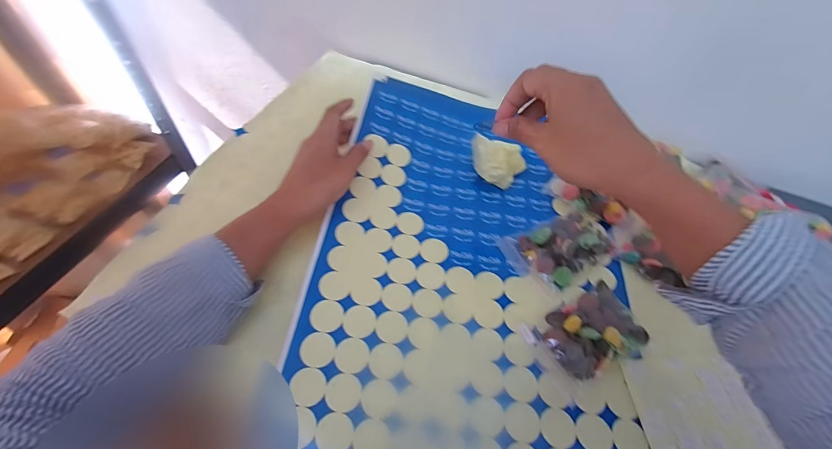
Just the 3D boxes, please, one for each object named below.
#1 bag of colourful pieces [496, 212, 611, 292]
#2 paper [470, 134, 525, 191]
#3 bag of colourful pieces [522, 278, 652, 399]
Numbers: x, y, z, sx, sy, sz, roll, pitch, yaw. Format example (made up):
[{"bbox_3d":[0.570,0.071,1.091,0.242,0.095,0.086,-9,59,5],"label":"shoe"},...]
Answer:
[{"bbox_3d":[0.155,0.025,0.390,0.106,0.026,0.073,-18,59,-16],"label":"bag of colourful pieces"},{"bbox_3d":[0.100,-0.075,0.443,0.066,0.046,0.052,10,55,2],"label":"paper"},{"bbox_3d":[0.159,0.102,0.339,0.099,0.023,0.068,-20,60,-17],"label":"bag of colourful pieces"}]

